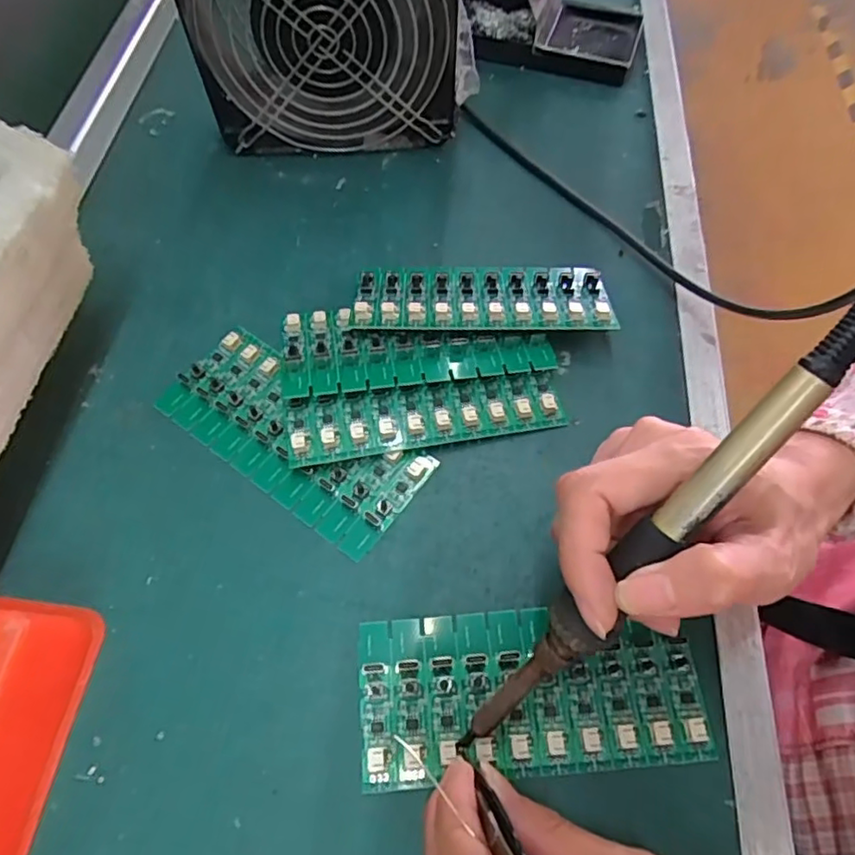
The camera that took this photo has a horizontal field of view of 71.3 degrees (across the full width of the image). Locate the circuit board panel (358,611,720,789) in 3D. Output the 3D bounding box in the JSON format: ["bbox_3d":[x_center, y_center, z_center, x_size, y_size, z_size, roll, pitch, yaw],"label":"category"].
[{"bbox_3d":[0.042,0.107,0.246,0.138,0.006,0.063,-4,62,-1],"label":"circuit board panel"}]

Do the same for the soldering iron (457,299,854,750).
[{"bbox_3d":[0.074,0.038,0.197,0.016,0.015,0.211,42,111,19],"label":"soldering iron"}]

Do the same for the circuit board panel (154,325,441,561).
[{"bbox_3d":[-0.069,0.002,0.299,0.138,0.008,0.061,34,67,16],"label":"circuit board panel"}]

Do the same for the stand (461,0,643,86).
[{"bbox_3d":[0.085,-0.314,0.430,0.147,0.074,0.078,12,63,6],"label":"stand"}]

